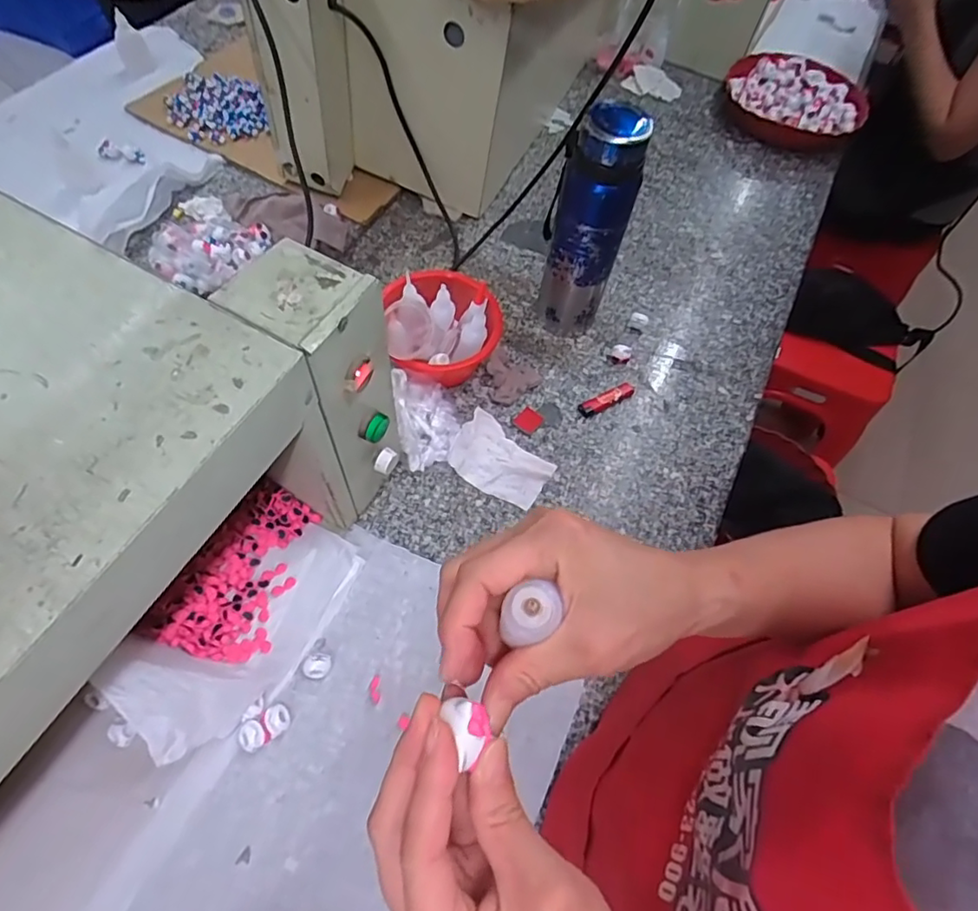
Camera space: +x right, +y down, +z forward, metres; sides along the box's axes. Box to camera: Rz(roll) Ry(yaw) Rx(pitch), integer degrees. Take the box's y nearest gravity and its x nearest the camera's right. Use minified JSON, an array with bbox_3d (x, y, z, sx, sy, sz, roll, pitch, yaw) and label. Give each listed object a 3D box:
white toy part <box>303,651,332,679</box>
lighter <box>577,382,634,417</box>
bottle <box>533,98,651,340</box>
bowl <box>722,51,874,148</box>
[{"bbox_3d":[-0.161,0.197,0.539,0.025,0.019,0.025,3,62,-5],"label":"white toy part"},{"bbox_3d":[0.147,-0.070,0.716,0.079,0.008,0.020,-25,67,-18],"label":"lighter"},{"bbox_3d":[0.108,-0.253,0.660,0.081,0.272,0.071,5,62,-3],"label":"bottle"},{"bbox_3d":[0.523,-0.600,0.983,0.230,0.069,0.179,17,61,6],"label":"bowl"}]

